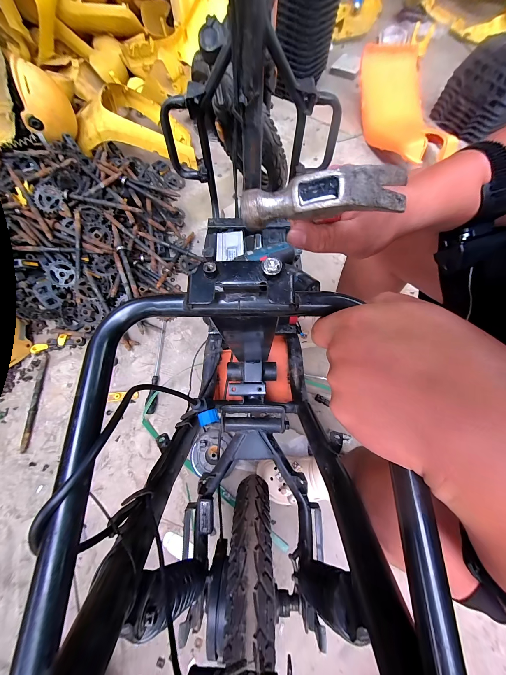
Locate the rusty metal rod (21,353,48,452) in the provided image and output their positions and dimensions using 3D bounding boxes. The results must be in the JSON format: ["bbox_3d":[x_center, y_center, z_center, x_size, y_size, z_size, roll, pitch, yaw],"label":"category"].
[{"bbox_3d":[-0.669,0.191,0.733,0.022,0.016,0.287,-5,70,-3],"label":"rusty metal rod"}]

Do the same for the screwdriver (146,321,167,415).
[{"bbox_3d":[-0.304,0.083,0.762,0.032,0.030,0.303,3,69,0],"label":"screwdriver"}]

